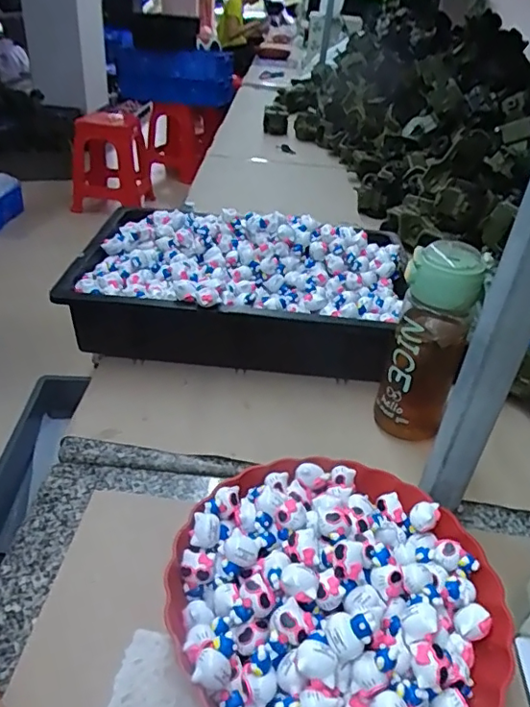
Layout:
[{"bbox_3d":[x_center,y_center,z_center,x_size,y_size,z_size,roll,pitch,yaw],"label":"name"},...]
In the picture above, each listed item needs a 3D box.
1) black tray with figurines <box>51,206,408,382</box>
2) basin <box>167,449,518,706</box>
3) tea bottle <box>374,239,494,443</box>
[{"bbox_3d":[-0.028,-0.097,0.739,0.432,0.118,0.300,6,34,1],"label":"black tray with figurines"},{"bbox_3d":[0.058,0.169,0.399,0.232,0.072,0.244,4,34,-3],"label":"basin"},{"bbox_3d":[0.172,-0.008,0.563,0.069,0.219,0.074,21,37,21],"label":"tea bottle"}]

